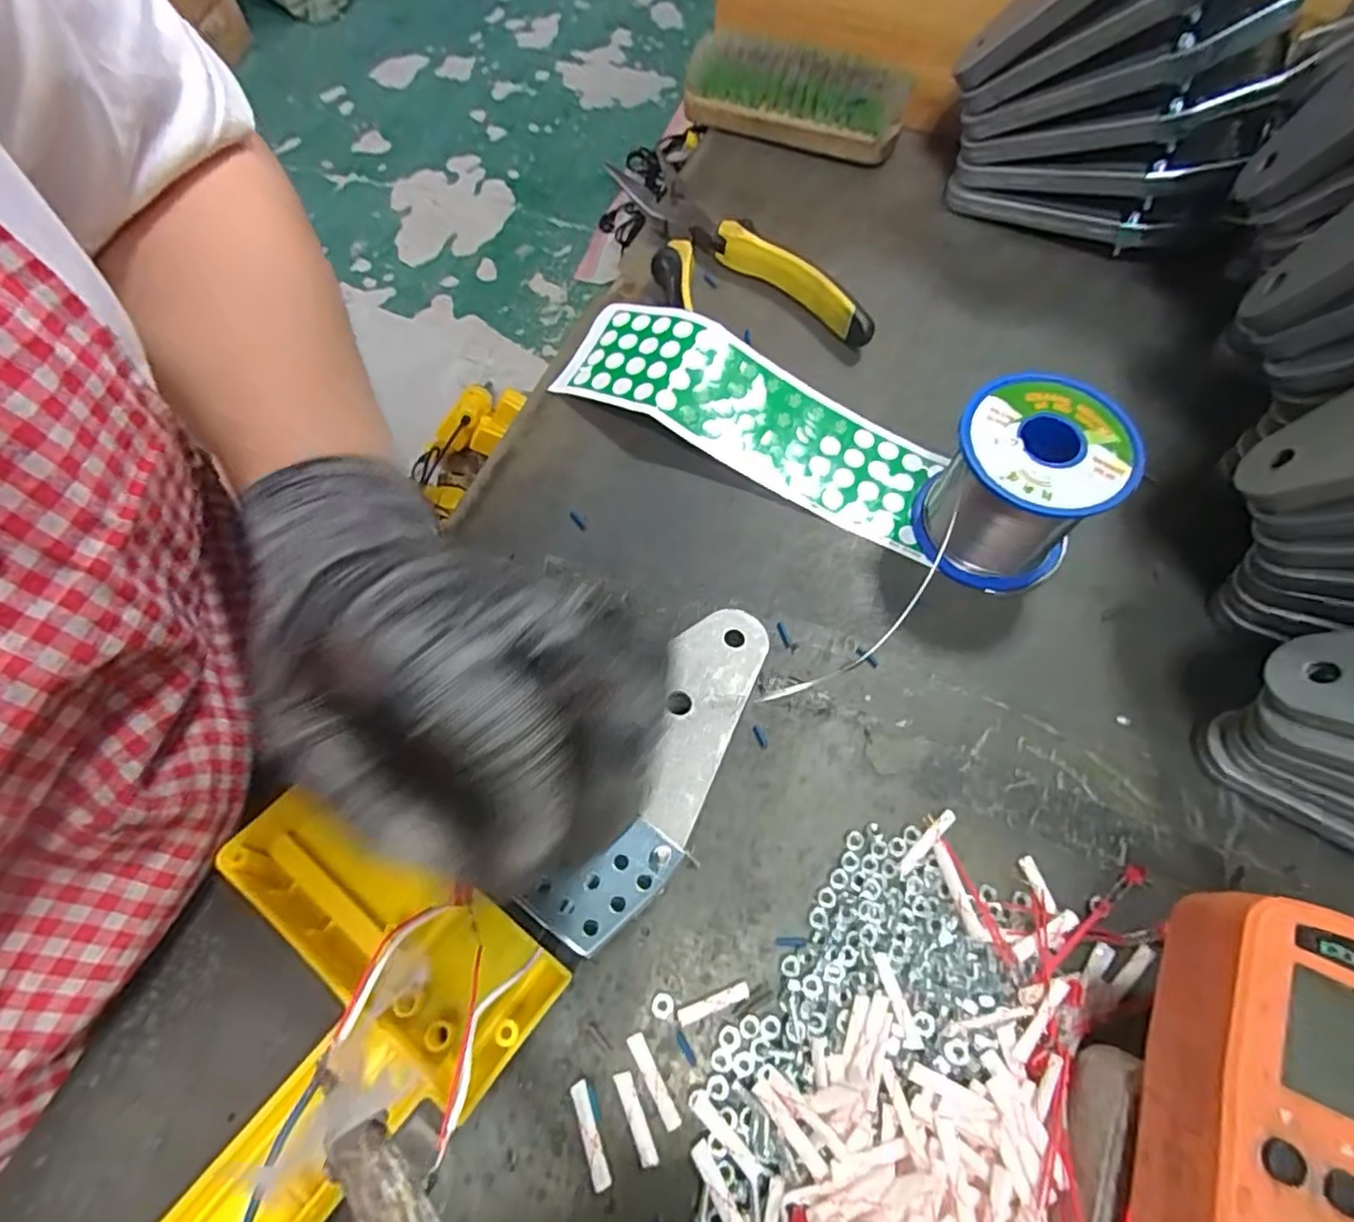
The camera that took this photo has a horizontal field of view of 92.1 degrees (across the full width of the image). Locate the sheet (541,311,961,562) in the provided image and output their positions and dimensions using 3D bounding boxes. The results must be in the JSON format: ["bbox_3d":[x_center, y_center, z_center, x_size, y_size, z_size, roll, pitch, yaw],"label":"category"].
[{"bbox_3d":[0.035,-0.098,0.316,0.189,0.027,0.059,27,69,11],"label":"sheet"}]

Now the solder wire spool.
[{"bbox_3d":[0.141,-0.050,0.275,0.063,0.066,0.061,0,67,0],"label":"solder wire spool"}]

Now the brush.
[{"bbox_3d":[0.072,-0.318,0.404,0.136,0.039,0.049,17,66,7],"label":"brush"}]

